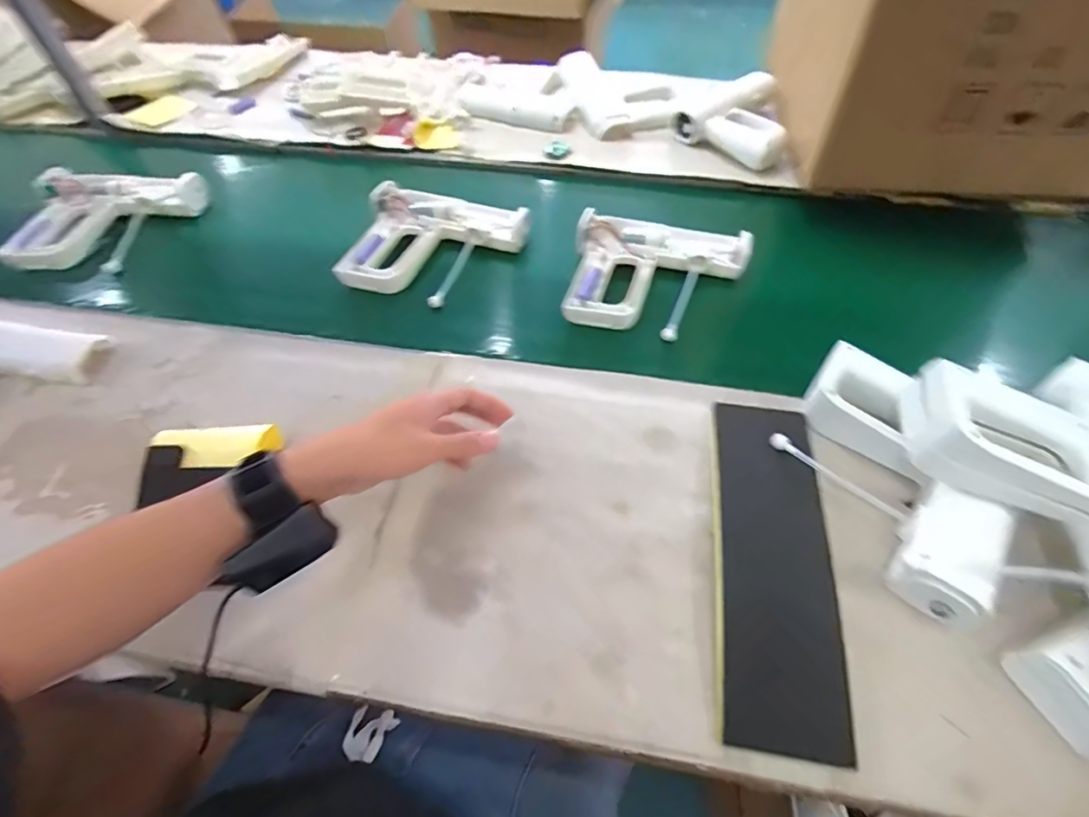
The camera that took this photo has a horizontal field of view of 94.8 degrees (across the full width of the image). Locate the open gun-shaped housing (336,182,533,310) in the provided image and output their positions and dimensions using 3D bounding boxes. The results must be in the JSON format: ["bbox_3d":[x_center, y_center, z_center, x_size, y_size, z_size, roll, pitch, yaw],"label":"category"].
[{"bbox_3d":[-0.141,-0.223,0.666,0.212,0.047,0.184,12,57,10],"label":"open gun-shaped housing"}]

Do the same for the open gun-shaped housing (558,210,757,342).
[{"bbox_3d":[0.144,-0.174,0.628,0.215,0.040,0.176,7,57,7],"label":"open gun-shaped housing"}]

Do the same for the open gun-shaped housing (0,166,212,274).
[{"bbox_3d":[-0.625,-0.267,0.722,0.228,0.055,0.182,-1,56,2],"label":"open gun-shaped housing"}]

